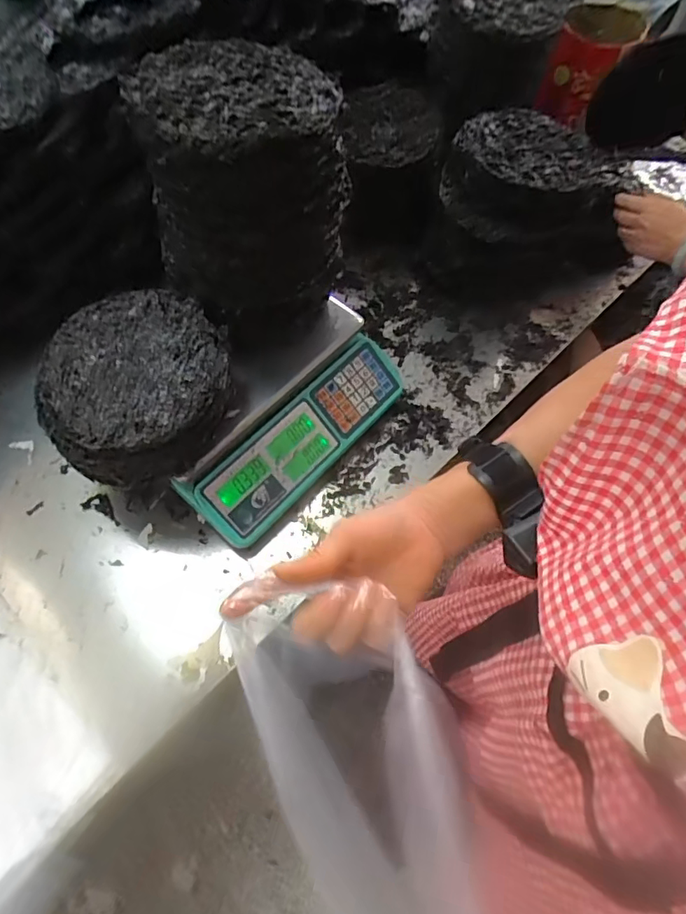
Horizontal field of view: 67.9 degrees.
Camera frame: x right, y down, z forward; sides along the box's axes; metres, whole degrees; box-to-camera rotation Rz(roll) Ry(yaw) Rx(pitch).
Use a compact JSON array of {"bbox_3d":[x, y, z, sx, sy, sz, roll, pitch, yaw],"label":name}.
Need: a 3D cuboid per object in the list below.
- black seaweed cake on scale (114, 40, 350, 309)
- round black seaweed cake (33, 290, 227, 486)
[{"bbox_3d":[-0.104,-0.302,0.551,0.206,0.178,0.231,-12,64,-9],"label":"black seaweed cake on scale"},{"bbox_3d":[-0.226,-0.082,0.569,0.193,0.069,0.204,1,63,-2],"label":"round black seaweed cake"}]

